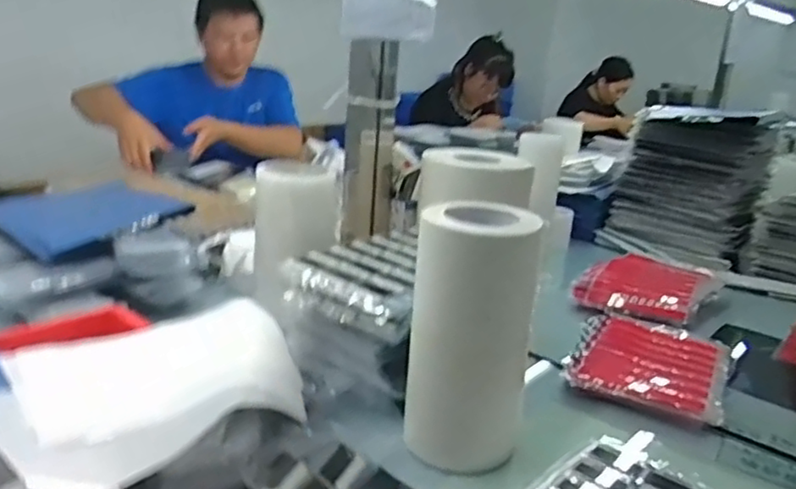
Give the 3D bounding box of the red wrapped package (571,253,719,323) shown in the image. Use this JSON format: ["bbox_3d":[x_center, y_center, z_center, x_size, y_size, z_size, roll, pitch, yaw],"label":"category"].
[{"bbox_3d":[0.484,0.072,1.271,0.203,0.031,0.376,16,21,31],"label":"red wrapped package"}]

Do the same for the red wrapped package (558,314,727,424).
[{"bbox_3d":[0.367,0.170,0.966,0.206,0.028,0.261,13,20,24],"label":"red wrapped package"}]

